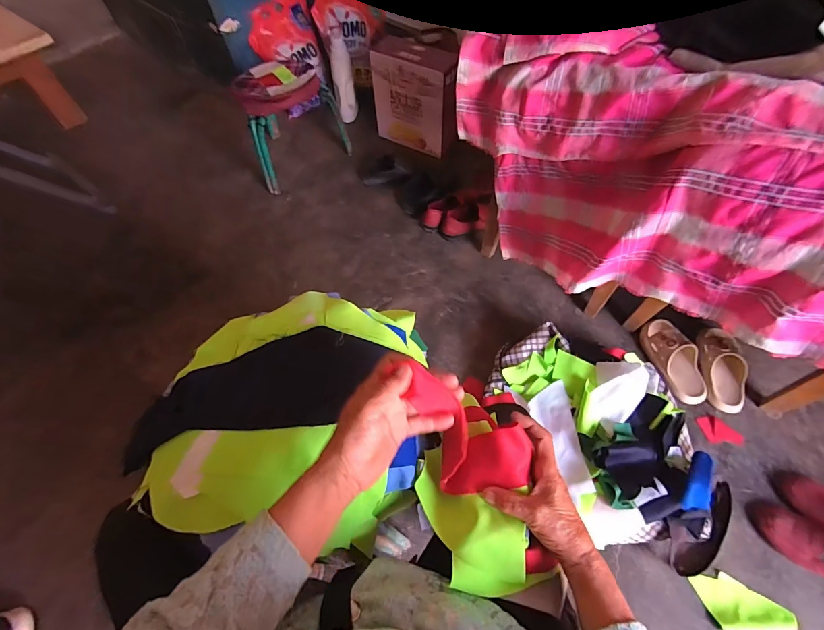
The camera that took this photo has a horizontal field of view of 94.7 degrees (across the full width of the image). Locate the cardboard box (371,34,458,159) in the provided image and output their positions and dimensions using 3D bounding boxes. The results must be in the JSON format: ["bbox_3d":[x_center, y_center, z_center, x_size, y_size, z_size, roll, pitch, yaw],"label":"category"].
[{"bbox_3d":[0.012,-0.753,1.322,0.311,0.291,0.109,30,67,18],"label":"cardboard box"}]

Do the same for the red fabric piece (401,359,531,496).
[{"bbox_3d":[0.044,0.120,0.406,0.089,0.075,0.172,-44,111,-19],"label":"red fabric piece"}]

